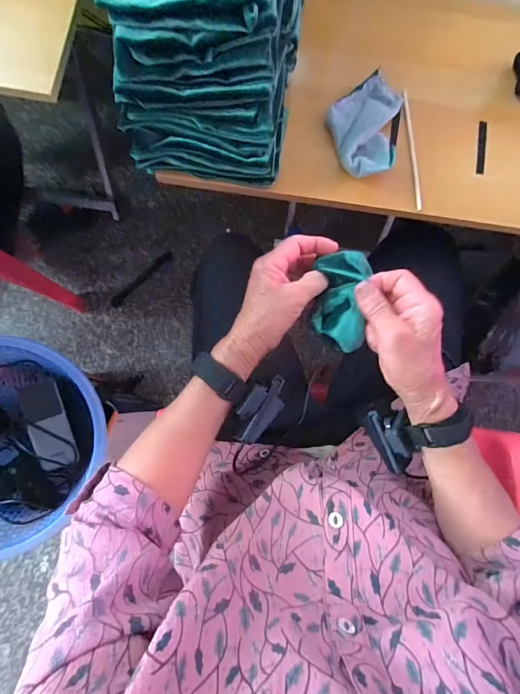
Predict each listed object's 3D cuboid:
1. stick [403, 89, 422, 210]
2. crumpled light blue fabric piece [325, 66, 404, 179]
[{"bbox_3d":[0.194,-0.251,0.454,0.007,0.005,0.163,-3,81,-3],"label":"stick"},{"bbox_3d":[0.130,-0.274,0.444,0.091,0.024,0.131,11,81,-1],"label":"crumpled light blue fabric piece"}]

